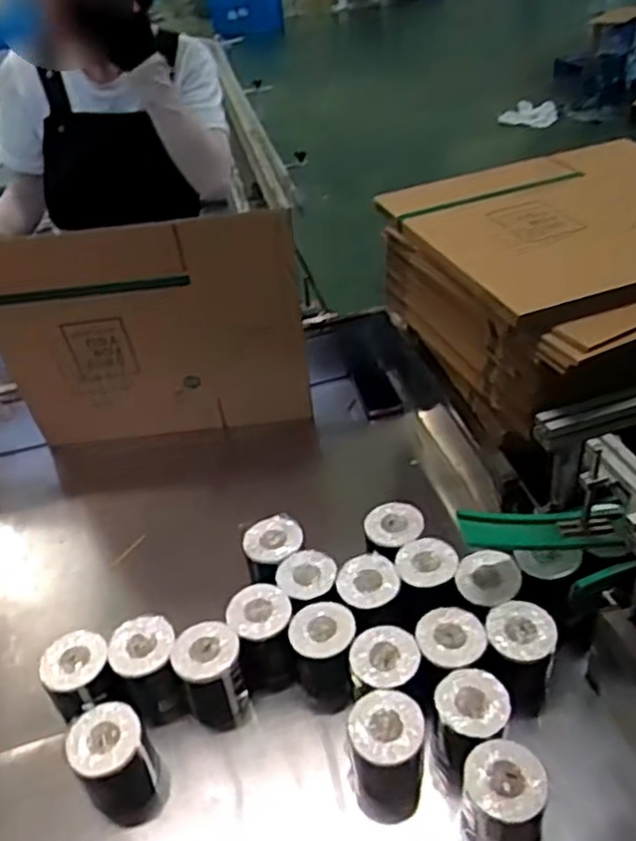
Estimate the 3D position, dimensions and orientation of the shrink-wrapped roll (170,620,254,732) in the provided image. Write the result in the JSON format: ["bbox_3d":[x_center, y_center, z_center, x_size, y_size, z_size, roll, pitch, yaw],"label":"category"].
[{"bbox_3d":[-0.151,0.377,1.079,0.097,0.132,0.107,-18,39,-15],"label":"shrink-wrapped roll"}]

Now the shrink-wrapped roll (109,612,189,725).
[{"bbox_3d":[-0.246,0.370,1.088,0.090,0.132,0.099,-14,39,-10],"label":"shrink-wrapped roll"}]

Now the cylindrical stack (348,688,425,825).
[{"bbox_3d":[0.093,0.450,0.990,0.096,0.157,0.101,-3,38,3],"label":"cylindrical stack"}]

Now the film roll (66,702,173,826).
[{"bbox_3d":[-0.265,0.456,0.988,0.097,0.128,0.105,-3,38,3],"label":"film roll"}]

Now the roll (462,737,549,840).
[{"bbox_3d":[0.234,0.504,0.944,0.096,0.204,0.096,-3,38,3],"label":"roll"}]

